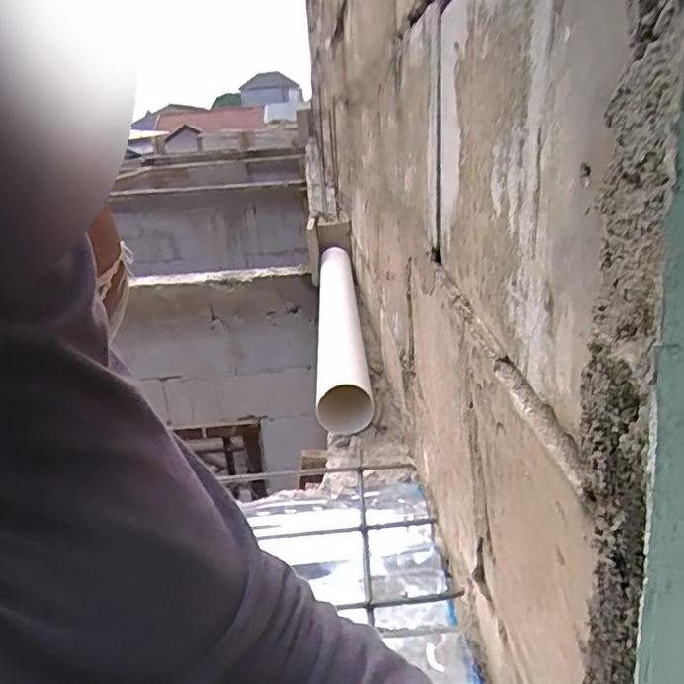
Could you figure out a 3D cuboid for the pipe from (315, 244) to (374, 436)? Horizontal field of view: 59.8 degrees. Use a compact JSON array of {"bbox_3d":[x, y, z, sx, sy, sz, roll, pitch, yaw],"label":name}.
[{"bbox_3d":[-0.009,-0.062,1.366,0.091,0.106,0.992,-5,20,0],"label":"pipe"}]

